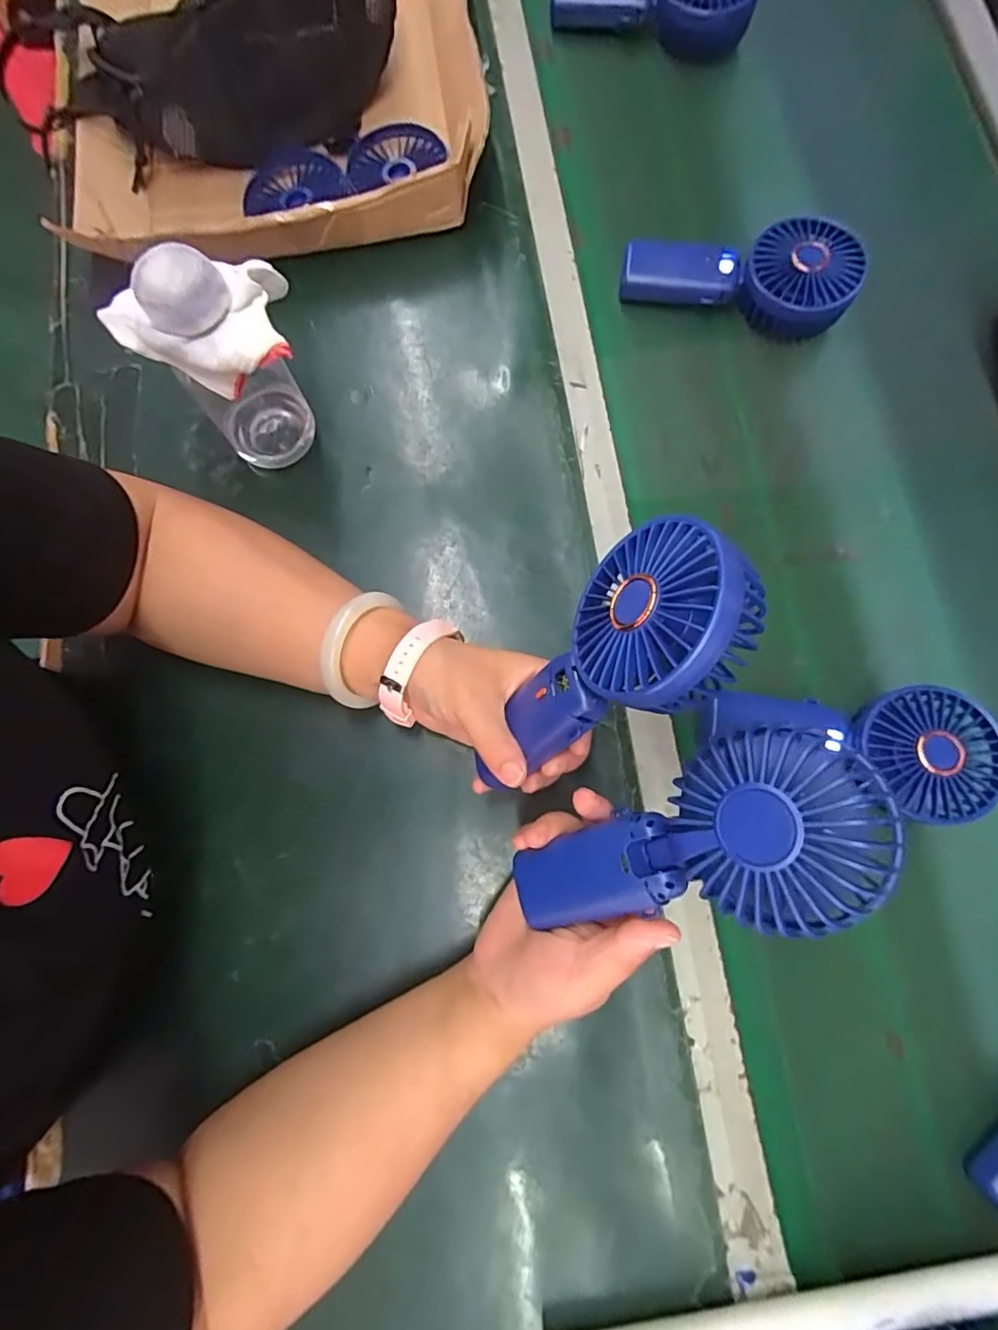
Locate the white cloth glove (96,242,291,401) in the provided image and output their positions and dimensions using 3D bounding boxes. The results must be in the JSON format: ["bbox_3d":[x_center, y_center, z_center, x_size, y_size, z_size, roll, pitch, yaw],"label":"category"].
[{"bbox_3d":[-0.167,-0.192,0.321,0.095,0.048,0.055,-5,78,-1],"label":"white cloth glove"}]

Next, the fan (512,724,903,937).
[{"bbox_3d":[0.078,0.087,0.263,0.179,0.039,0.080,-27,77,32],"label":"fan"}]

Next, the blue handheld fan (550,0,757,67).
[{"bbox_3d":[0.143,-0.618,0.533,0.177,0.059,0.069,13,78,2],"label":"blue handheld fan"}]

